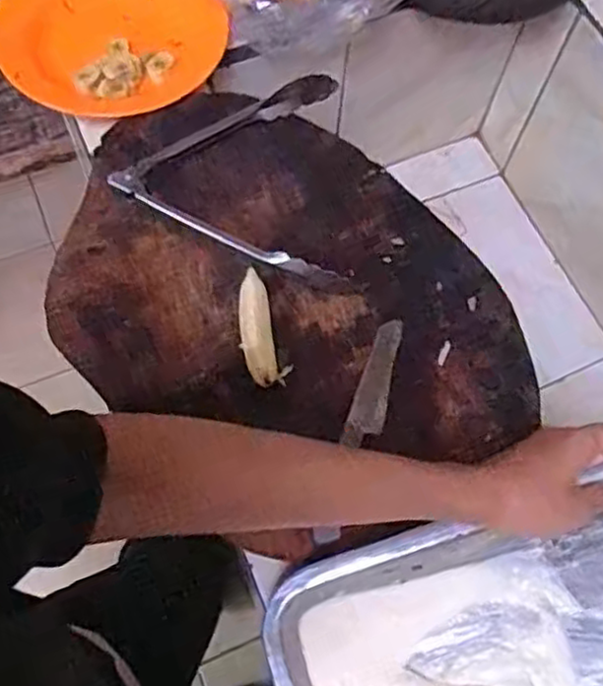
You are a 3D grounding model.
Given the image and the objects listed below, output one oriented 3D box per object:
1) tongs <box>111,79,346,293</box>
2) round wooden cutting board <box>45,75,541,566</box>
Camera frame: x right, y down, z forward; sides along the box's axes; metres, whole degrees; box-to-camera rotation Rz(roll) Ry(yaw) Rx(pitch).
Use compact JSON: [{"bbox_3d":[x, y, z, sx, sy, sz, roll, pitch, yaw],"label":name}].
[{"bbox_3d":[-0.058,-0.138,0.592,0.181,0.037,0.199,0,64,-1],"label":"tongs"},{"bbox_3d":[-0.016,-0.042,0.555,0.301,0.040,0.382,-38,71,-18],"label":"round wooden cutting board"}]

